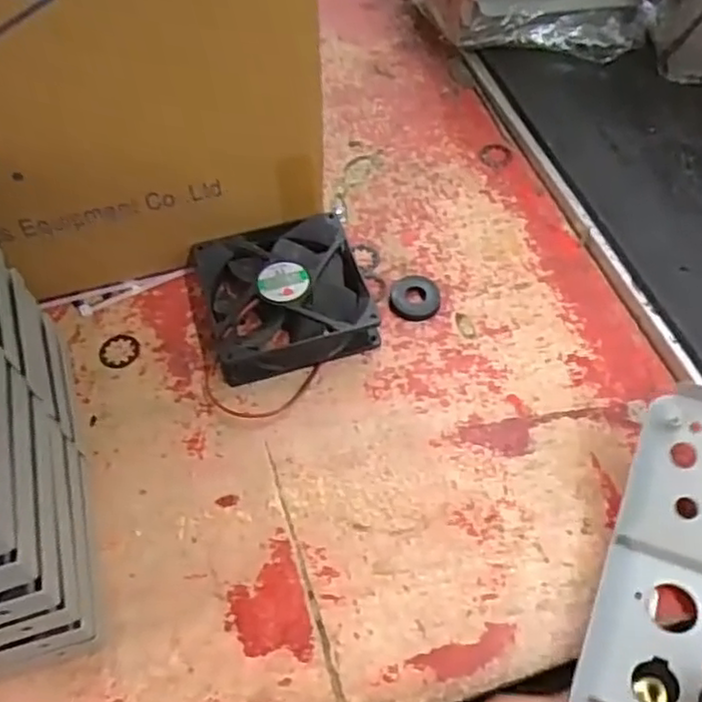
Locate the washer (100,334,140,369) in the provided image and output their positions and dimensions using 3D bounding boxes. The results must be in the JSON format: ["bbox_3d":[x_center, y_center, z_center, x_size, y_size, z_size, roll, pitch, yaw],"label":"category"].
[{"bbox_3d":[-0.133,0.000,0.406,0.022,0.004,0.023,9,58,6],"label":"washer"}]

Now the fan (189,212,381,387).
[{"bbox_3d":[-0.041,-0.034,0.413,0.092,0.027,0.092,-15,57,-9],"label":"fan"}]

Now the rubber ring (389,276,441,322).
[{"bbox_3d":[0.039,-0.033,0.422,0.029,0.005,0.032,10,57,8],"label":"rubber ring"}]

